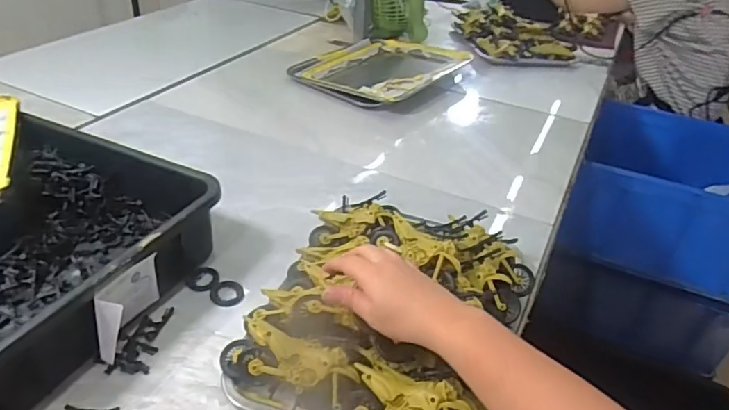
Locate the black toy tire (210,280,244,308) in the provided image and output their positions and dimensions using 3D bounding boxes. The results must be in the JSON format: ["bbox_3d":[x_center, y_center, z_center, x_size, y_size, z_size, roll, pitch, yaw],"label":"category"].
[{"bbox_3d":[-0.163,0.104,0.625,0.038,0.004,0.044,-4,36,-13],"label":"black toy tire"}]

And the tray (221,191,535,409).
[{"bbox_3d":[0.033,0.102,0.575,0.268,0.088,0.319,17,37,17],"label":"tray"}]

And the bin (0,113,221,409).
[{"bbox_3d":[-0.465,0.025,0.615,0.515,0.100,0.351,19,38,19],"label":"bin"}]

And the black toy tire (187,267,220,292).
[{"bbox_3d":[-0.195,0.089,0.643,0.036,0.004,0.039,3,35,-2],"label":"black toy tire"}]

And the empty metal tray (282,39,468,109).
[{"bbox_3d":[0.042,-0.317,1.211,0.295,0.041,0.370,26,40,27],"label":"empty metal tray"}]

